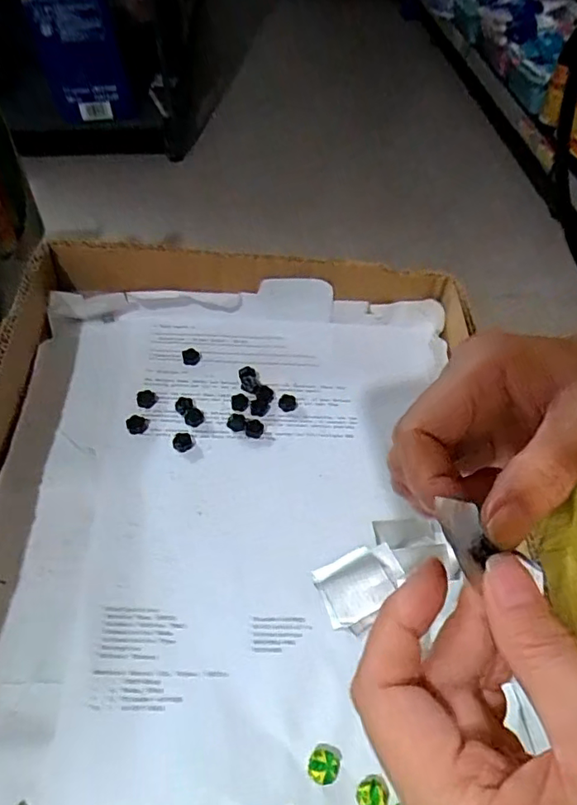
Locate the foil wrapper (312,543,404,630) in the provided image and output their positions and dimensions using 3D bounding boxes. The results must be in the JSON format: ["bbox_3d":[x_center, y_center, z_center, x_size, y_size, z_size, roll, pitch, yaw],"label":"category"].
[{"bbox_3d":[0.039,0.096,0.300,0.047,0.004,0.034,-22,53,-16],"label":"foil wrapper"}]

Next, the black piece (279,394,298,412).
[{"bbox_3d":[-0.001,0.000,0.364,0.012,0.008,0.009,-3,50,-2],"label":"black piece"}]

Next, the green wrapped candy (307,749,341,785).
[{"bbox_3d":[0.015,0.158,0.241,0.013,0.006,0.013,-1,50,1],"label":"green wrapped candy"}]

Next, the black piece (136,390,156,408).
[{"bbox_3d":[-0.092,-0.003,0.357,0.011,0.005,0.013,-14,52,-10],"label":"black piece"}]

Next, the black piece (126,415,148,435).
[{"bbox_3d":[-0.093,0.013,0.342,0.012,0.005,0.012,-1,50,1],"label":"black piece"}]

